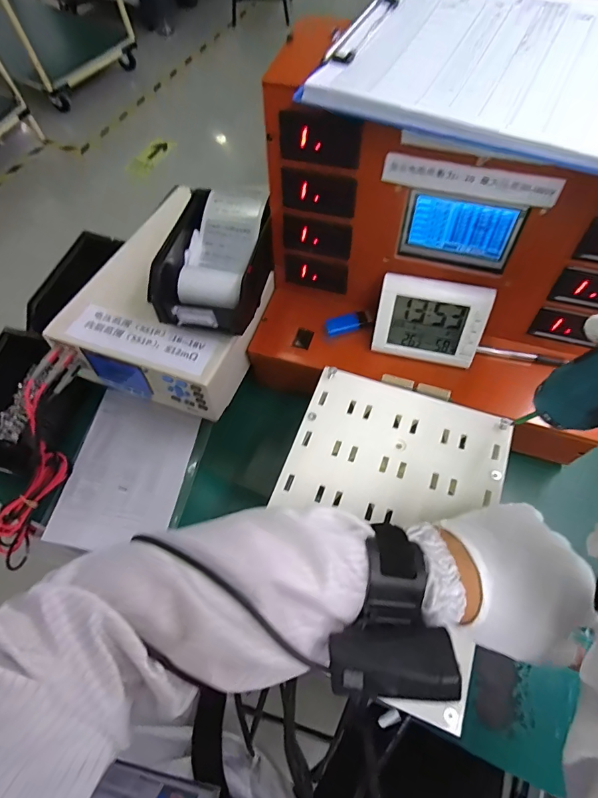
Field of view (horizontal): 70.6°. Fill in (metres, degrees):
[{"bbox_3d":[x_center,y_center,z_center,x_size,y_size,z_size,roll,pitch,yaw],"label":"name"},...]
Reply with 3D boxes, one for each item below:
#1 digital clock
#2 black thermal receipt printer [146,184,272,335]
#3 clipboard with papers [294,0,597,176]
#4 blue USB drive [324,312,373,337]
[{"bbox_3d":[0.140,-0.084,0.461,0.111,0.091,0.025,14,39,9],"label":"digital clock"},{"bbox_3d":[-0.089,-0.162,0.489,0.106,0.068,0.187,11,64,9],"label":"black thermal receipt printer"},{"bbox_3d":[0.187,-0.277,0.350,0.302,0.020,0.233,26,67,15],"label":"clipboard with papers"},{"bbox_3d":[0.059,-0.091,0.507,0.053,0.012,0.023,-15,63,-4],"label":"blue USB drive"}]

